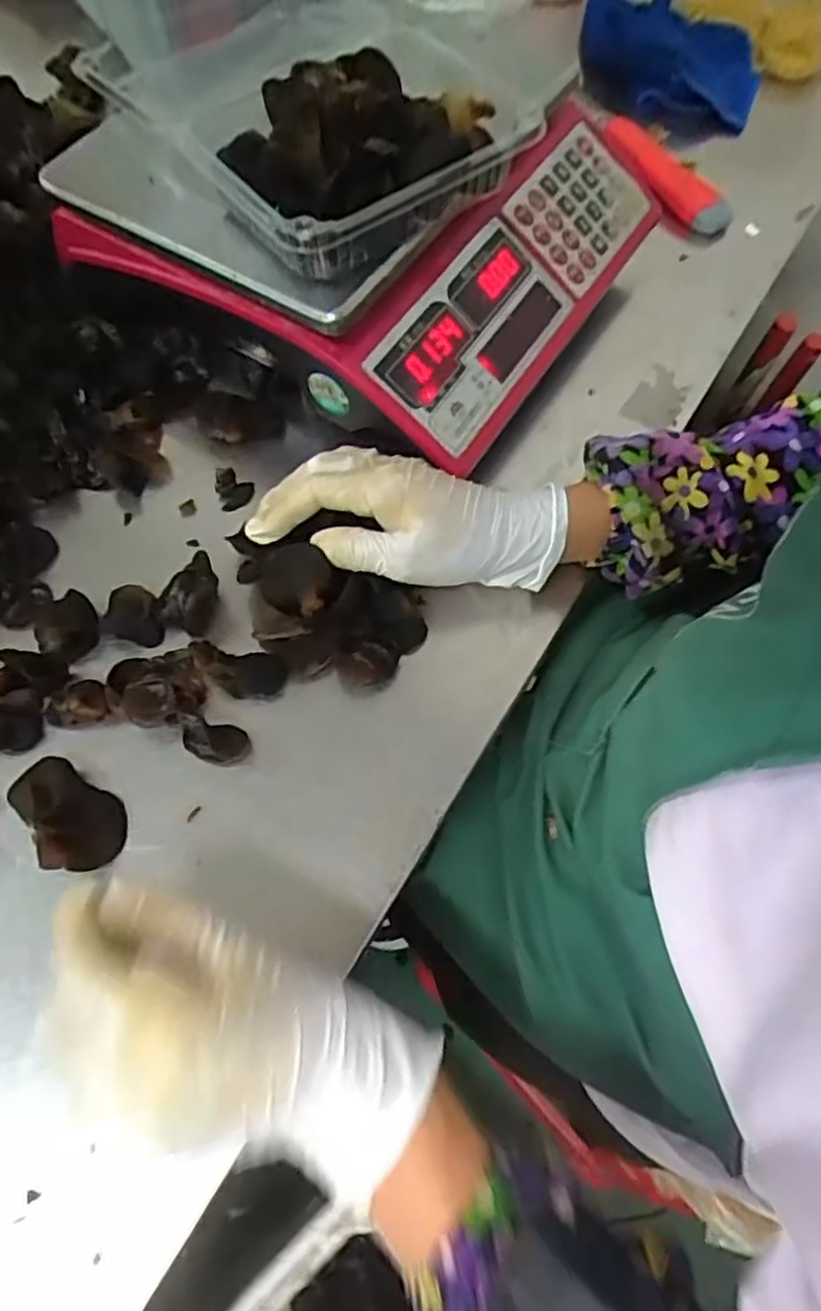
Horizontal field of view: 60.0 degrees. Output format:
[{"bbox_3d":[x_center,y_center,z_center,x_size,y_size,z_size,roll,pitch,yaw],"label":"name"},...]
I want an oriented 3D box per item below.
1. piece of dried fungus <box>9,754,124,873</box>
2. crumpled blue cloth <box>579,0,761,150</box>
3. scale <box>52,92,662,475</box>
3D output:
[{"bbox_3d":[-0.177,0.080,0.366,0.040,0.019,0.063,-35,72,-17],"label":"piece of dried fungus"},{"bbox_3d":[0.238,-0.555,0.668,0.172,0.033,0.170,20,66,6],"label":"crumpled blue cloth"},{"bbox_3d":[-0.018,-0.302,0.498,0.303,0.086,0.295,31,68,11],"label":"scale"}]

